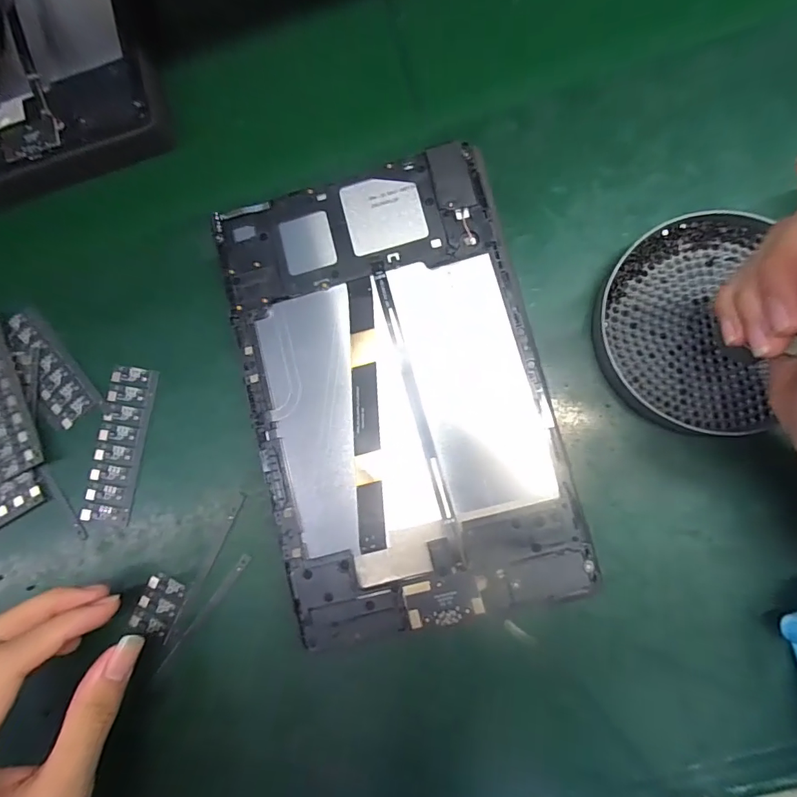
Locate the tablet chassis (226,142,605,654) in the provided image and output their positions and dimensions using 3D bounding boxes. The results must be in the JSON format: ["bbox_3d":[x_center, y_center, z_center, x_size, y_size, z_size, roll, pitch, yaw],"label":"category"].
[{"bbox_3d":[-0.002,-0.007,0.252,0.153,0.007,0.240,-15,82,4],"label":"tablet chassis"}]

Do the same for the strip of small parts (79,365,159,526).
[{"bbox_3d":[-0.173,0.029,0.293,0.029,0.004,0.096,9,86,7],"label":"strip of small parts"}]

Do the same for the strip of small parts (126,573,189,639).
[{"bbox_3d":[-0.142,0.123,0.279,0.024,0.004,0.036,19,82,7],"label":"strip of small parts"}]

